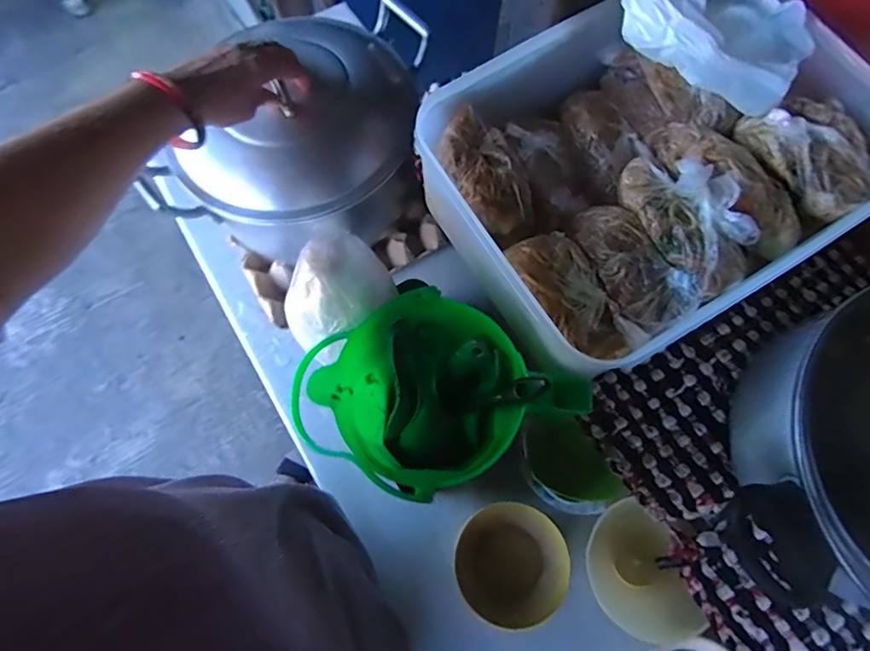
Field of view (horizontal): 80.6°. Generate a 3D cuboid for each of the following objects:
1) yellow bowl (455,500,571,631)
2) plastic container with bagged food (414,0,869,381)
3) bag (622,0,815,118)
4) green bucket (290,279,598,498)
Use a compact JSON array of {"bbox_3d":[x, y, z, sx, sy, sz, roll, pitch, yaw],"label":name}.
[{"bbox_3d":[0.080,0.253,0.544,0.112,0.048,0.111,0,72,-1],"label":"yellow bowl"},{"bbox_3d":[0.195,-0.154,0.443,0.376,0.114,0.278,-30,75,-10],"label":"plastic container with bagged food"},{"bbox_3d":[0.250,-0.274,0.447,0.163,0.057,0.140,29,73,8],"label":"bag"},{"bbox_3d":[-0.004,0.070,0.481,0.149,0.194,0.141,42,76,12],"label":"green bucket"}]

